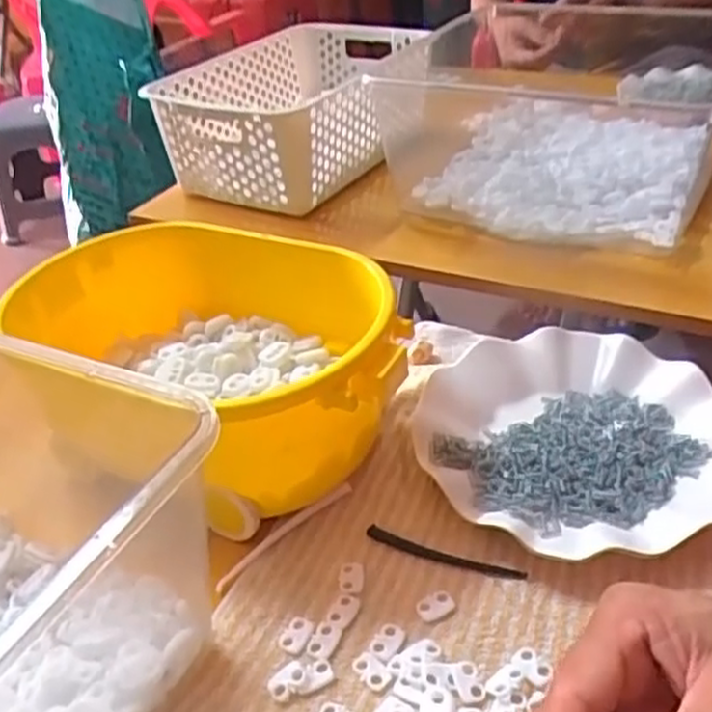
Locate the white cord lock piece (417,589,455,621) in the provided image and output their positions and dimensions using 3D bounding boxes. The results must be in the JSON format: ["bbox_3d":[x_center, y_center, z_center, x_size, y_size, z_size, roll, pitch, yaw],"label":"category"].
[{"bbox_3d":[0.039,0.122,0.368,0.019,0.004,0.014,-21,38,-21],"label":"white cord lock piece"}]

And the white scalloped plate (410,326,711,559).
[{"bbox_3d":[0.128,0.047,0.443,0.178,0.024,0.177,-3,35,2],"label":"white scalloped plate"}]

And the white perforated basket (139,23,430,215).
[{"bbox_3d":[-0.069,-0.276,0.841,0.209,0.108,0.305,13,39,23],"label":"white perforated basket"}]

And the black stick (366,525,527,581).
[{"bbox_3d":[0.045,0.105,0.392,0.085,0.005,0.008,13,39,23],"label":"black stick"}]

